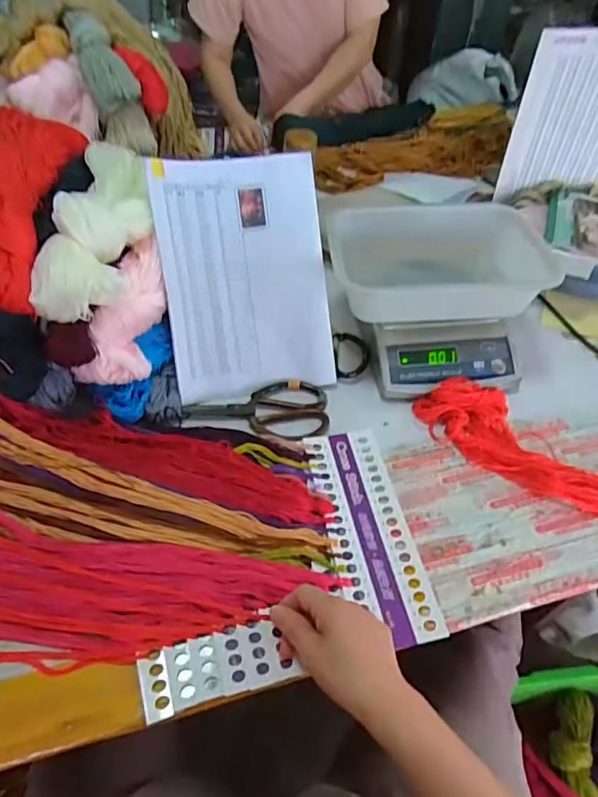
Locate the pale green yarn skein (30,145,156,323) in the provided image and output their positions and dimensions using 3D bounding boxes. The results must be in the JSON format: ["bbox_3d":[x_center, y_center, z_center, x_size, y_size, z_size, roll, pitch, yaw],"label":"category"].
[{"bbox_3d":[-0.227,-0.218,0.594,0.099,0.076,0.290,3,51,0],"label":"pale green yarn skein"}]

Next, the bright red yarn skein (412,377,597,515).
[{"bbox_3d":[0.299,0.114,0.608,0.356,0.117,0.097,38,59,25],"label":"bright red yarn skein"}]

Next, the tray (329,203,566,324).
[{"bbox_3d":[0.185,-0.201,0.698,0.277,0.079,0.211,3,51,0],"label":"tray"}]

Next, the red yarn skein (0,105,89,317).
[{"bbox_3d":[-0.321,-0.239,0.572,0.086,0.084,0.326,-3,51,-5],"label":"red yarn skein"}]

